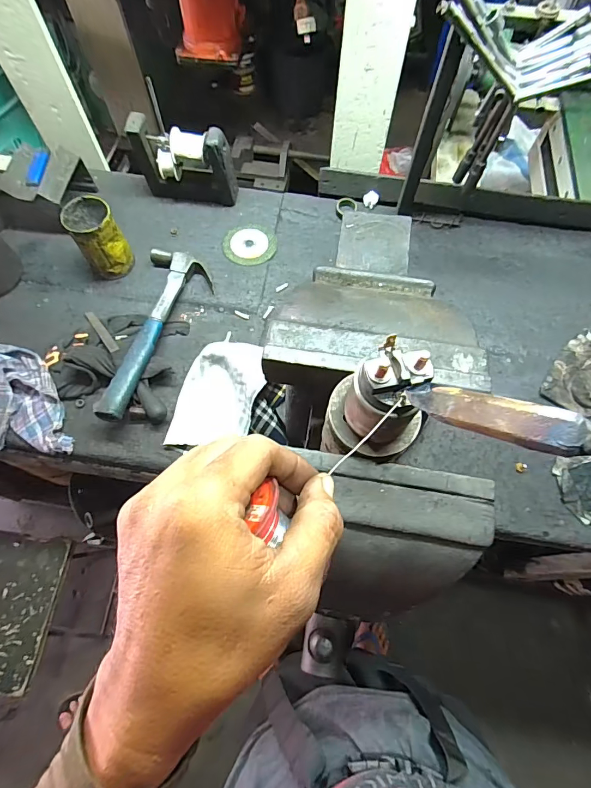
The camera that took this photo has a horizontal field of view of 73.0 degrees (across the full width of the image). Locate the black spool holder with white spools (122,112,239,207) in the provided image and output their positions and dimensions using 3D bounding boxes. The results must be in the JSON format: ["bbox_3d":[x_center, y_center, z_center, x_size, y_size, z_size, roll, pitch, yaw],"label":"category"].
[{"bbox_3d":[-0.197,-0.406,0.716,0.174,0.142,0.042,14,67,5],"label":"black spool holder with white spools"}]

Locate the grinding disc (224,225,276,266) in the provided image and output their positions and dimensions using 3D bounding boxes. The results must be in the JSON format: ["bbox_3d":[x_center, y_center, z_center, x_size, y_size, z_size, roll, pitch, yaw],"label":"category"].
[{"bbox_3d":[-0.085,-0.281,0.741,0.096,0.008,0.096,0,67,-1],"label":"grinding disc"}]

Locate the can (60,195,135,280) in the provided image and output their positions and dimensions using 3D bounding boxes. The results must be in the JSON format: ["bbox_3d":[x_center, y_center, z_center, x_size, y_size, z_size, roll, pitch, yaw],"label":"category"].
[{"bbox_3d":[-0.328,-0.259,0.670,0.072,0.117,0.077,0,67,-1],"label":"can"}]

